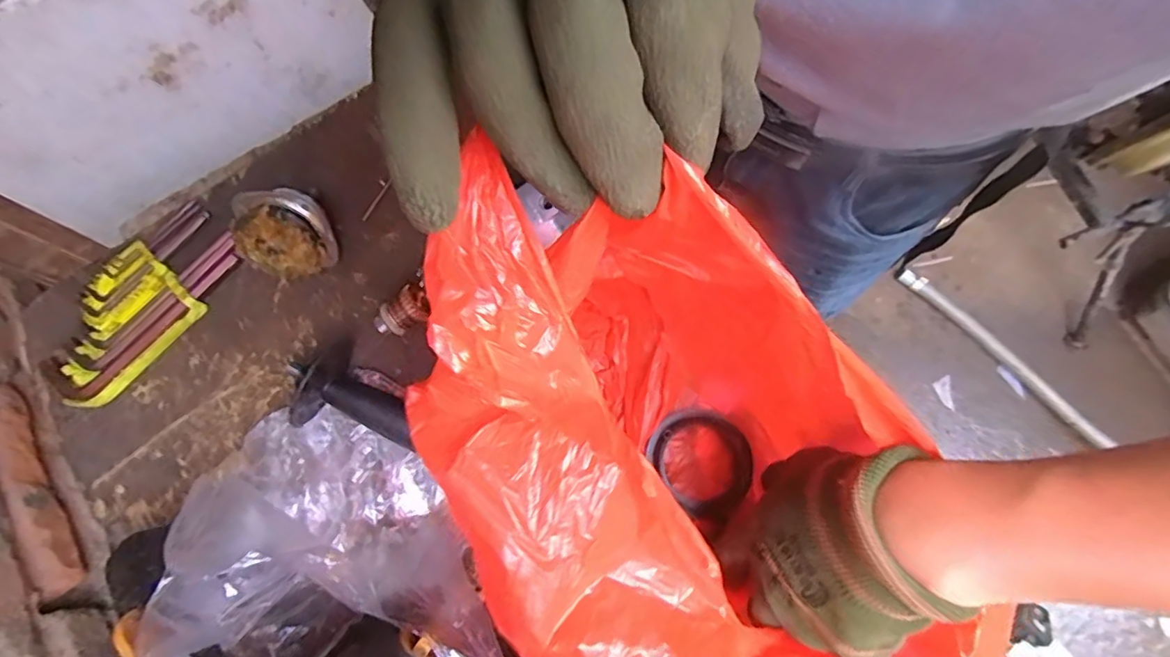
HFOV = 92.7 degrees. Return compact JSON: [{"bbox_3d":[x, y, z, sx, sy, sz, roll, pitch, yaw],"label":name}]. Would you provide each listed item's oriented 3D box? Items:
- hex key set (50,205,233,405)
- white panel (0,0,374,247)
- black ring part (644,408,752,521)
[{"bbox_3d":[-0.354,-0.019,0.445,0.085,0.013,0.168,33,78,9],"label":"hex key set"},{"bbox_3d":[-0.354,-0.215,0.469,0.352,0.216,0.033,-30,71,-1],"label":"white panel"},{"bbox_3d":[0.087,0.096,0.413,0.068,0.007,0.078,-39,78,-9],"label":"black ring part"}]

